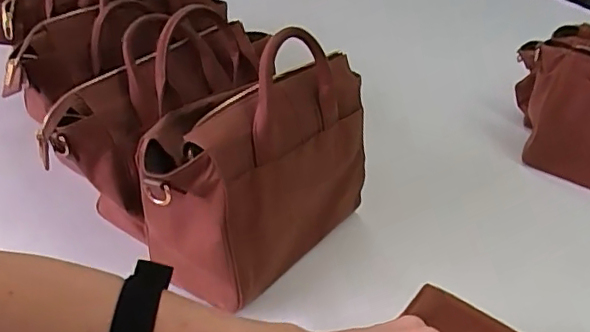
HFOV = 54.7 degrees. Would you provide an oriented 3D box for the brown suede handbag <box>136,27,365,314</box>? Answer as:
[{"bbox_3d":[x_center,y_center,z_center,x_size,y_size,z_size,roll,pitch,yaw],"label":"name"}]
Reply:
[{"bbox_3d":[-0.038,-0.014,0.587,0.135,0.197,0.248,24,38,24],"label":"brown suede handbag"}]

